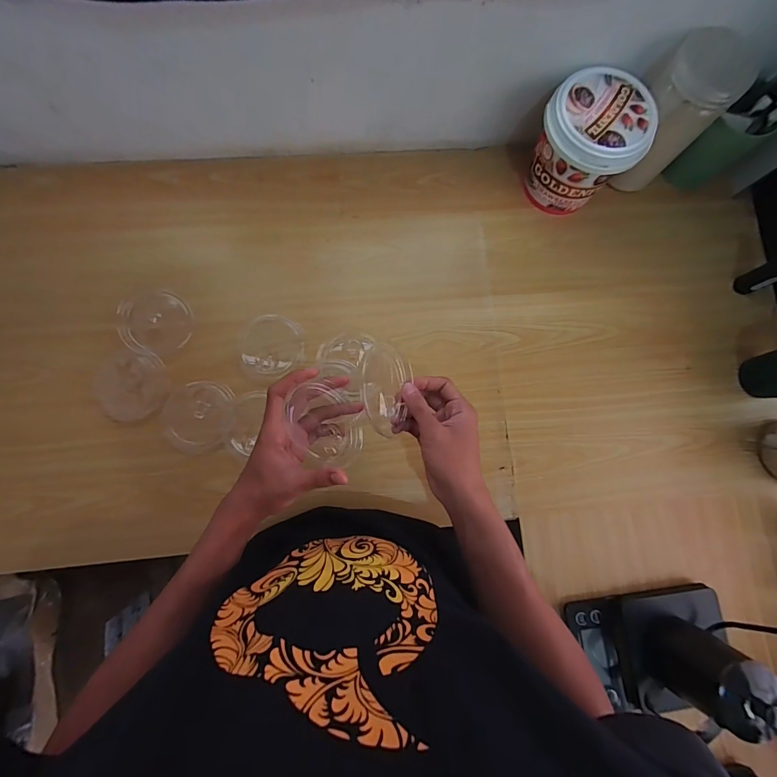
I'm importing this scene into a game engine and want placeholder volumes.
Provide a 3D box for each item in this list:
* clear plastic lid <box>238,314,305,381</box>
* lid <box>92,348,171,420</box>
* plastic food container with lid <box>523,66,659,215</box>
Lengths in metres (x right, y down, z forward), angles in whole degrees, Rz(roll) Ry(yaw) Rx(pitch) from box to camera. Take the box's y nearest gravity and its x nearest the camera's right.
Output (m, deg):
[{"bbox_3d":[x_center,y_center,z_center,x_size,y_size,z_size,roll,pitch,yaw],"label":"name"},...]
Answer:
[{"bbox_3d":[-0.159,-0.057,0.518,0.085,0.011,0.091,1,81,-3],"label":"clear plastic lid"},{"bbox_3d":[-0.335,-0.004,0.494,0.086,0.011,0.090,1,81,-3],"label":"lid"},{"bbox_3d":[0.262,-0.323,0.519,0.118,0.128,0.124,1,81,-3],"label":"plastic food container with lid"}]

